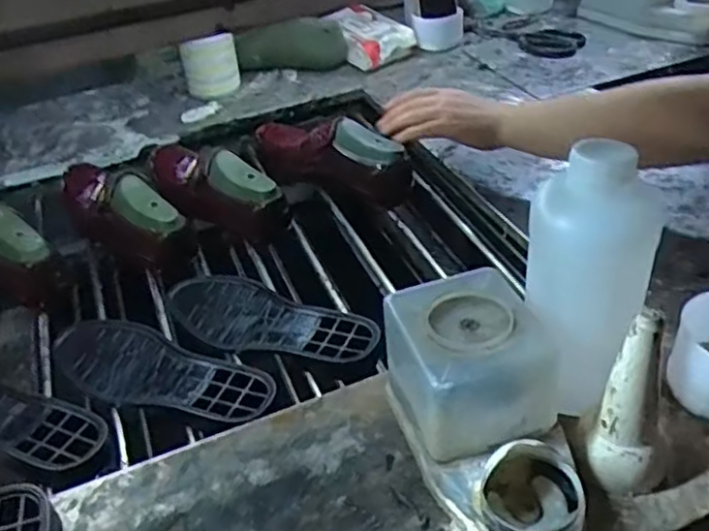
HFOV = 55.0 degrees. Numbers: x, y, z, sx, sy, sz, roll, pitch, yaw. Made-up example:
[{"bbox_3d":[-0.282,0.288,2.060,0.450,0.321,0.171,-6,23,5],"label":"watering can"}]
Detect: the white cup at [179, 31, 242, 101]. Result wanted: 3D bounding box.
[{"bbox_3d":[-0.231,-0.328,1.096,0.085,0.095,0.098,-14,39,-10],"label":"white cup"}]

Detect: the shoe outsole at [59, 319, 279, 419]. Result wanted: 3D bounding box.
[{"bbox_3d":[-0.201,0.099,0.681,0.266,0.015,0.088,13,42,23],"label":"shoe outsole"}]

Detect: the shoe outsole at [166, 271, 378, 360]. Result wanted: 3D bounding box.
[{"bbox_3d":[-0.108,0.061,0.750,0.280,0.021,0.092,14,52,32],"label":"shoe outsole"}]

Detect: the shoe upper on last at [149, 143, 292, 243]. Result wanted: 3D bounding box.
[{"bbox_3d":[-0.200,-0.113,0.947,0.261,0.096,0.073,27,49,35],"label":"shoe upper on last"}]

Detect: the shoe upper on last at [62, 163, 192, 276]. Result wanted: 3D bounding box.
[{"bbox_3d":[-0.314,-0.077,0.876,0.078,0.090,0.272,-33,45,-29],"label":"shoe upper on last"}]

